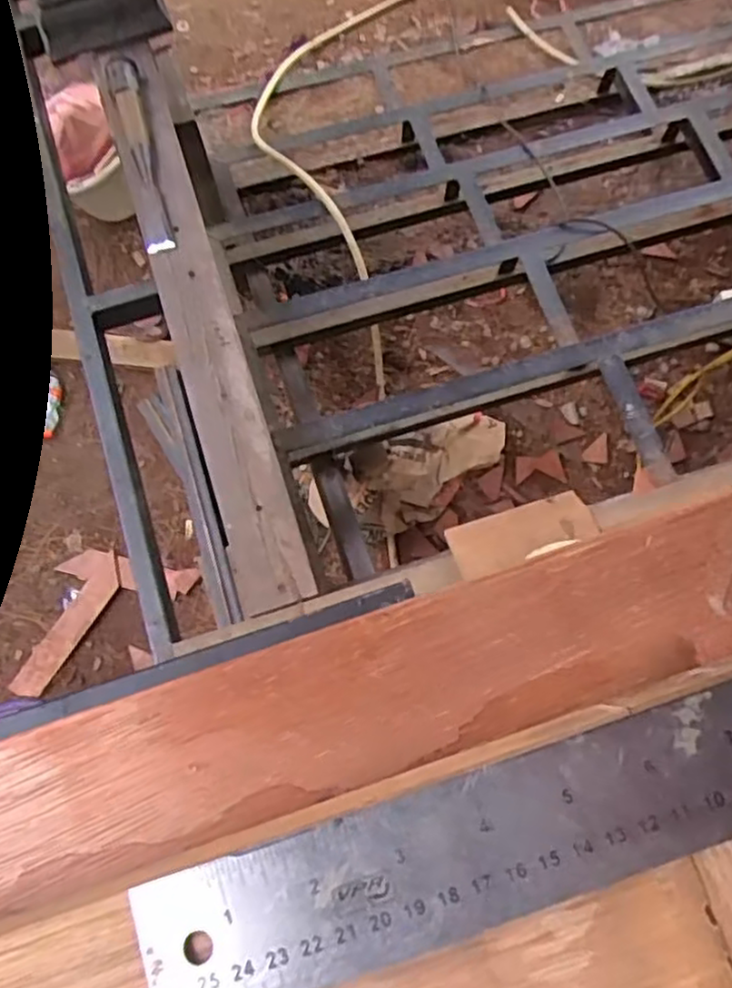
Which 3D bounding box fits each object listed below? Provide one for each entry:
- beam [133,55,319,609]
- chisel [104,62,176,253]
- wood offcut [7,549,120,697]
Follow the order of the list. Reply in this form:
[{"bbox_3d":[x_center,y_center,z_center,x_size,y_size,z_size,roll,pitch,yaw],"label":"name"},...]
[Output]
[{"bbox_3d":[-0.228,-0.256,0.981,0.092,0.033,0.848,-16,75,-5],"label":"beam"},{"bbox_3d":[-0.331,-0.505,1.025,0.049,0.028,0.331,-15,75,-5],"label":"chisel"},{"bbox_3d":[-0.623,0.279,1.479,0.075,0.024,0.323,32,76,8],"label":"wood offcut"}]

